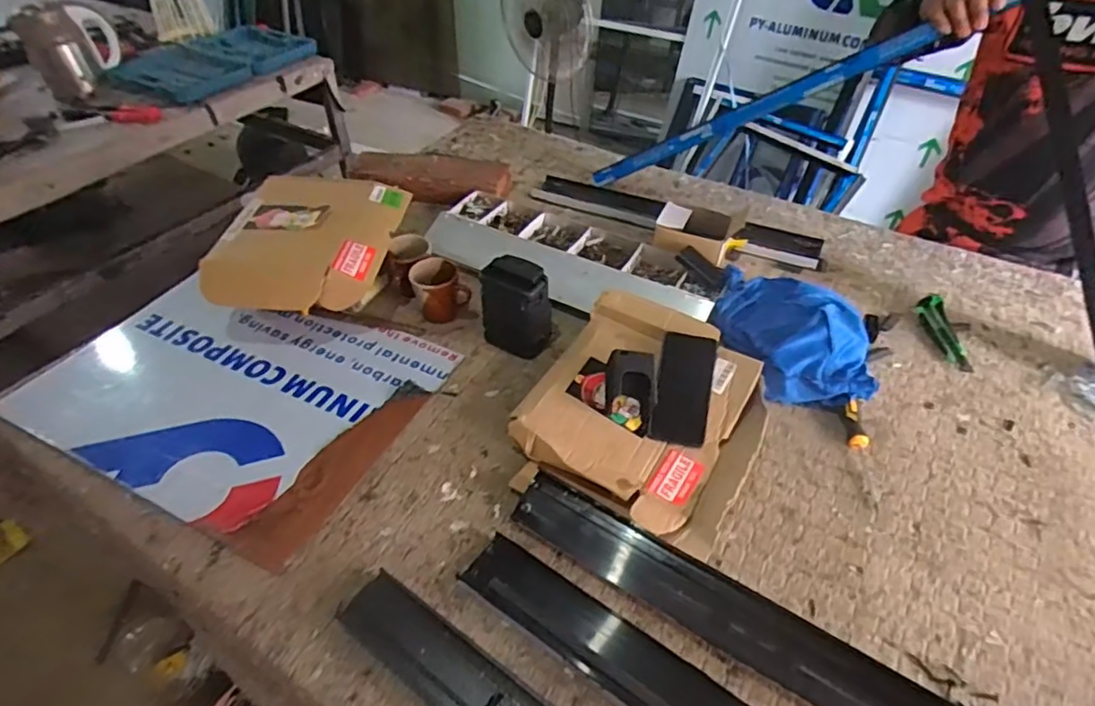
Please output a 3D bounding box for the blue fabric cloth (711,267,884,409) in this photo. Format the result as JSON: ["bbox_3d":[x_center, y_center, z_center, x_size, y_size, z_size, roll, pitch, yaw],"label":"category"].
[{"bbox_3d":[0.380,-0.041,0.944,0.222,0.089,0.262,4,44,4],"label":"blue fabric cloth"}]

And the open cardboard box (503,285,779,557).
[{"bbox_3d":[0.140,0.073,0.837,0.297,0.077,0.346,22,48,21],"label":"open cardboard box"}]

